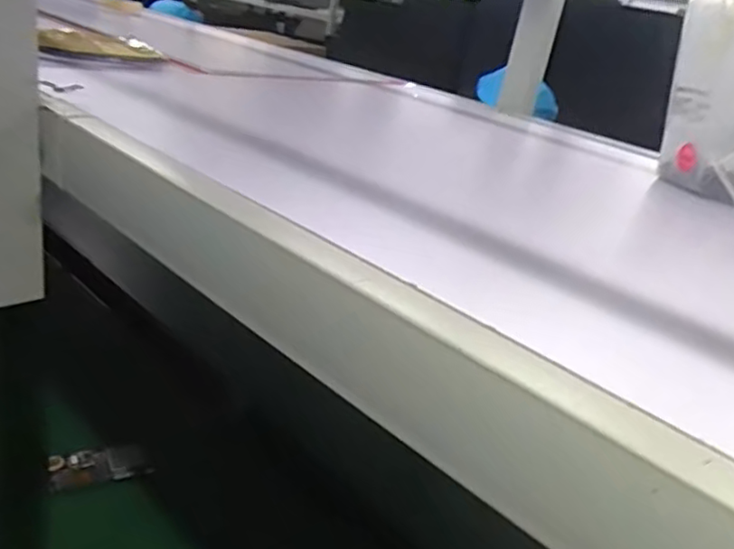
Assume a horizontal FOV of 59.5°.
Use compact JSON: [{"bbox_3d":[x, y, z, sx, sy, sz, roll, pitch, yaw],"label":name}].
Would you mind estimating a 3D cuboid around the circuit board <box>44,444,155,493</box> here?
[{"bbox_3d":[-0.327,0.232,0.783,0.113,0.021,0.060,-7,22,-36],"label":"circuit board"}]

